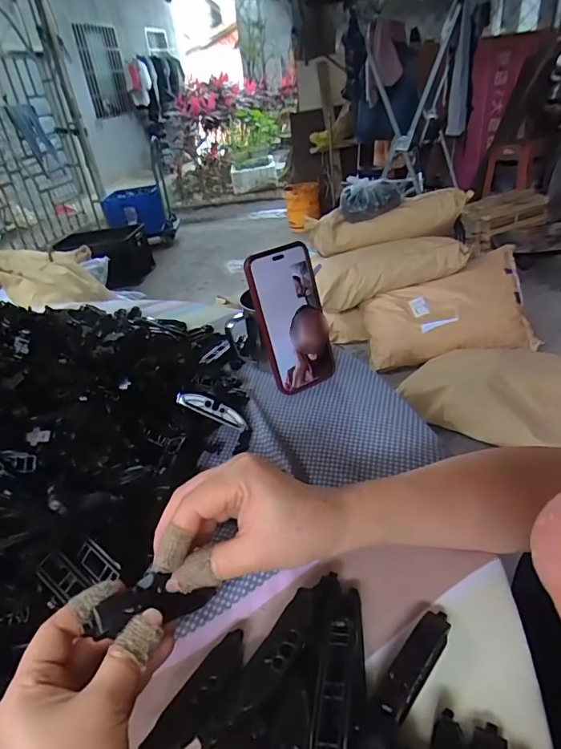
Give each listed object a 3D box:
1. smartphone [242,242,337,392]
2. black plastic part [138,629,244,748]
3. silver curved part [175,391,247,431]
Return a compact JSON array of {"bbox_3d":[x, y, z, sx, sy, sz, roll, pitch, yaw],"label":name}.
[{"bbox_3d":[0.013,-0.060,0.513,0.071,0.156,0.017,-22,20,-20],"label":"smartphone"},{"bbox_3d":[-0.044,0.185,0.266,0.023,0.011,0.078,19,41,34],"label":"black plastic part"},{"bbox_3d":[-0.068,0.033,0.475,0.074,0.013,0.019,25,35,-6],"label":"silver curved part"}]

